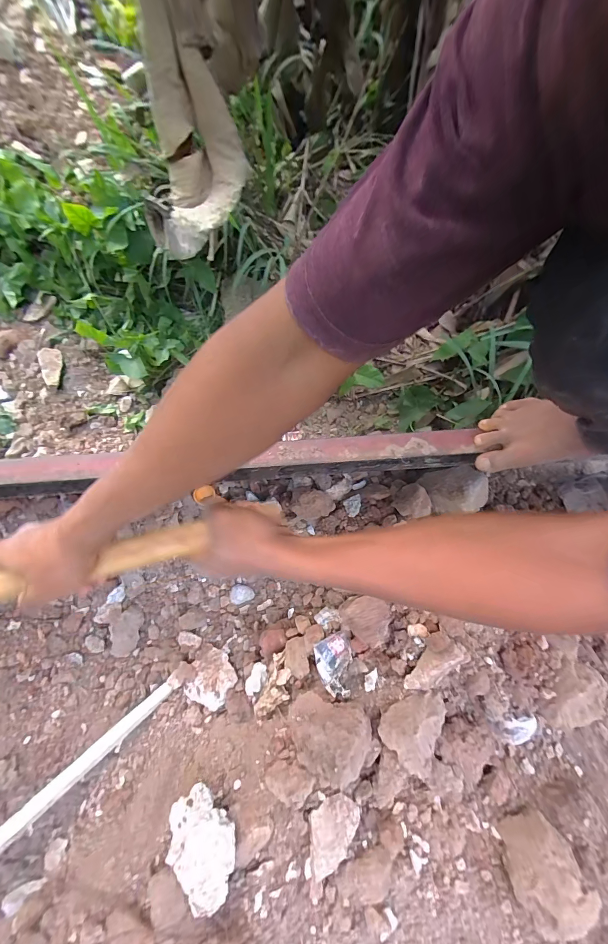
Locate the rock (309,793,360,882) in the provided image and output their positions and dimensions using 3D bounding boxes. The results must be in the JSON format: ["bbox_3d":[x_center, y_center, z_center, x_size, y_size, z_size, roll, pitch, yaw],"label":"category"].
[{"bbox_3d":[0.041,0.481,0.449,0.068,0.019,0.077,4,68,-17],"label":"rock"}]

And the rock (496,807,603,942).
[{"bbox_3d":[0.318,0.527,0.441,0.093,0.057,0.101,-1,69,2],"label":"rock"}]

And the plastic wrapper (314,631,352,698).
[{"bbox_3d":[0.051,0.306,0.531,0.058,0.014,0.084,-14,69,-3],"label":"plastic wrapper"}]

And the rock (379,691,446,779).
[{"bbox_3d":[0.158,0.365,0.478,0.082,0.047,0.101,25,72,11],"label":"rock"}]

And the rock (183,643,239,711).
[{"bbox_3d":[-0.165,0.366,0.598,0.089,0.055,0.078,16,71,8],"label":"rock"}]

